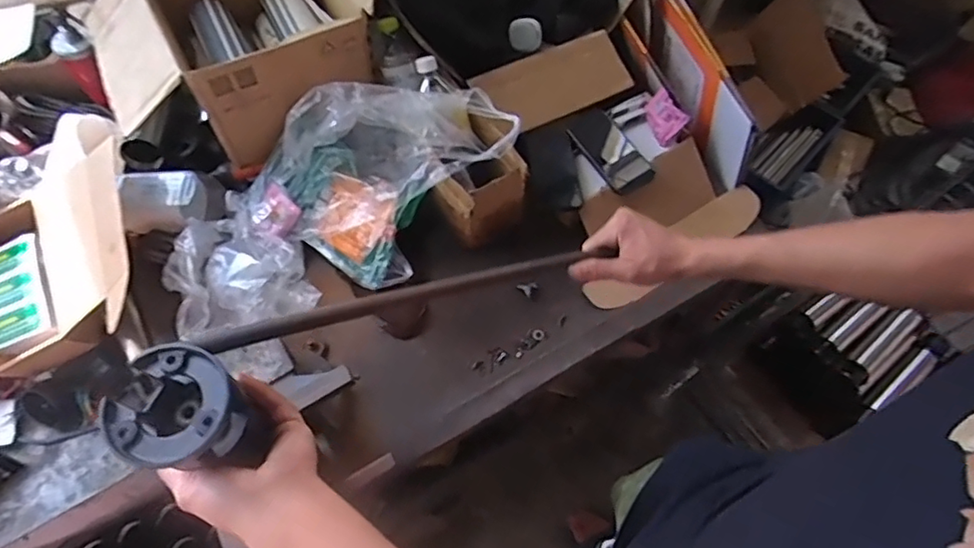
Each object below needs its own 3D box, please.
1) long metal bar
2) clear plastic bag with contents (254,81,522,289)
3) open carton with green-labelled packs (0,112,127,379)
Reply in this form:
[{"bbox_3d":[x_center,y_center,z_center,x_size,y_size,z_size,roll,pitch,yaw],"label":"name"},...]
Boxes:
[{"bbox_3d":[-0.041,0.012,0.506,0.389,0.017,0.012,-13,61,-30],"label":"long metal bar"},{"bbox_3d":[-0.168,-0.167,0.881,0.269,0.186,0.345,40,68,18],"label":"clear plastic bag with contents"},{"bbox_3d":[-0.678,-0.049,0.885,0.295,0.157,0.356,-15,63,-9],"label":"open carton with green-labelled packs"}]

